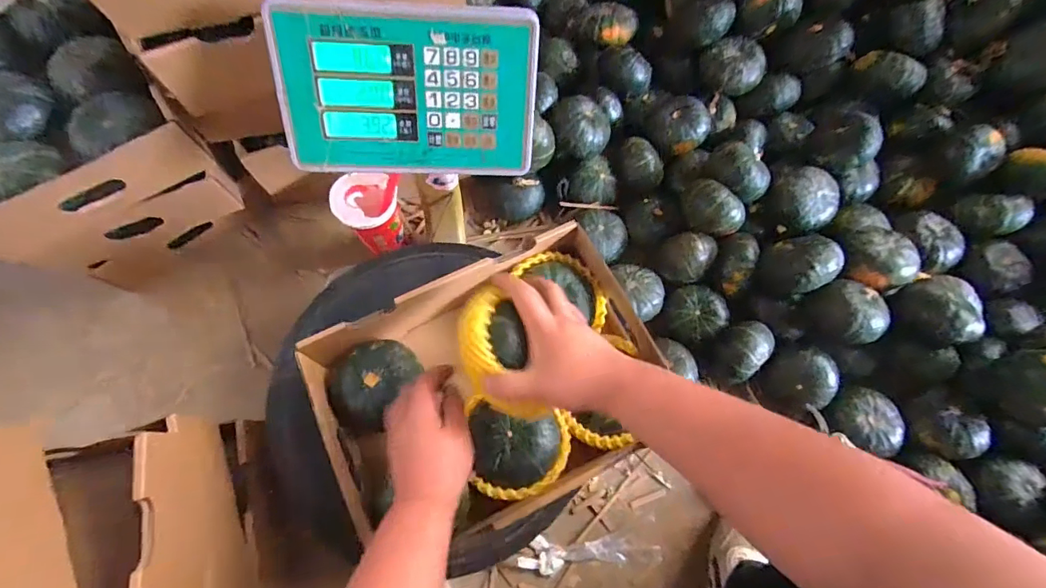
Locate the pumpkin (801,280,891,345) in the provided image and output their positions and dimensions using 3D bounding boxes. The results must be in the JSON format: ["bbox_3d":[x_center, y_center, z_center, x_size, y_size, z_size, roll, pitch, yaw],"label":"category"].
[{"bbox_3d":[0.441,0.027,0.638,0.086,0.064,0.083,0,72,-1],"label":"pumpkin"}]

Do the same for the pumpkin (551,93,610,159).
[{"bbox_3d":[0.090,-0.258,0.725,0.086,0.060,0.097,17,73,4],"label":"pumpkin"}]

